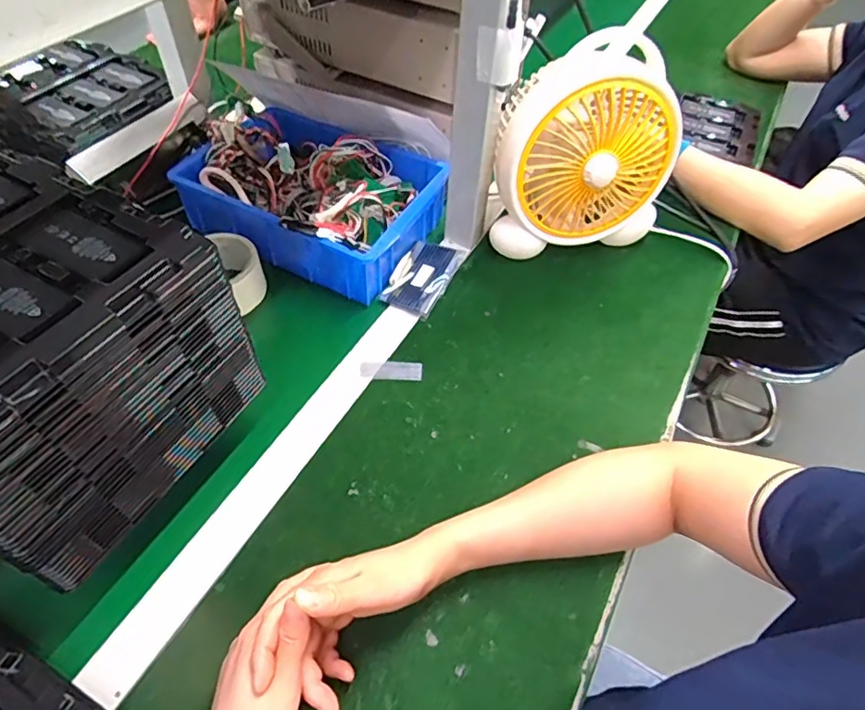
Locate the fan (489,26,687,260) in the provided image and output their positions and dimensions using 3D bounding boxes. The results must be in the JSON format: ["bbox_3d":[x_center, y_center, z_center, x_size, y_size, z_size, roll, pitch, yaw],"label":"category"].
[{"bbox_3d":[0.179,-0.235,0.655,0.206,0.222,0.100,-8,55,-10],"label":"fan"}]

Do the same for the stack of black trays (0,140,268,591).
[{"bbox_3d":[-0.319,-0.015,0.422,0.274,0.160,0.210,26,55,16],"label":"stack of black trays"}]

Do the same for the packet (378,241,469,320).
[{"bbox_3d":[-0.013,-0.099,0.683,0.074,0.017,0.111,19,57,26],"label":"packet"}]

